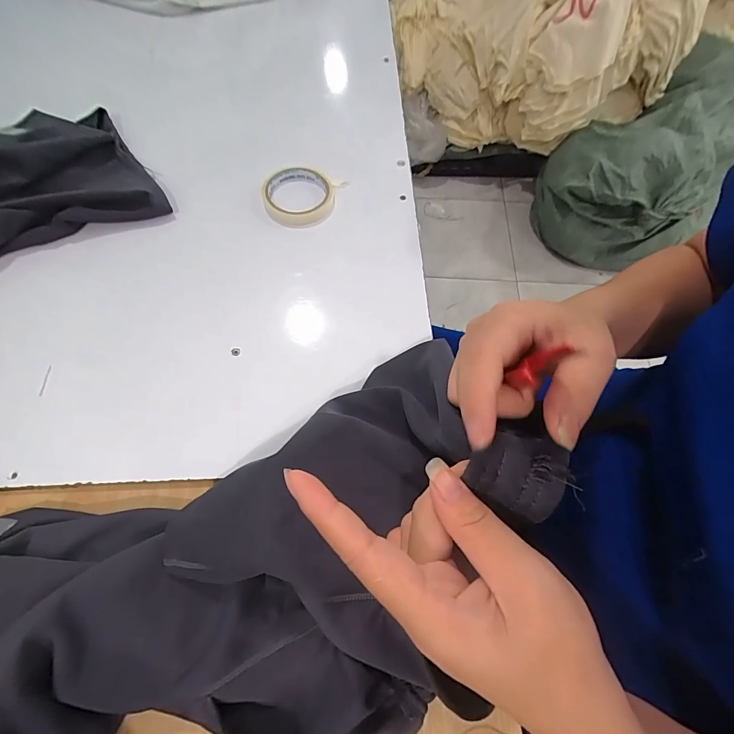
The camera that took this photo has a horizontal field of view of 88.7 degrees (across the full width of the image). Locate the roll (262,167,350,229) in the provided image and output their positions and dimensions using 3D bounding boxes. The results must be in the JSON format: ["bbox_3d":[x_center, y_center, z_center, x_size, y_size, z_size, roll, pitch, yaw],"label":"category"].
[{"bbox_3d":[-0.088,-0.219,0.490,0.097,0.028,0.093,1,66,-1],"label":"roll"}]

